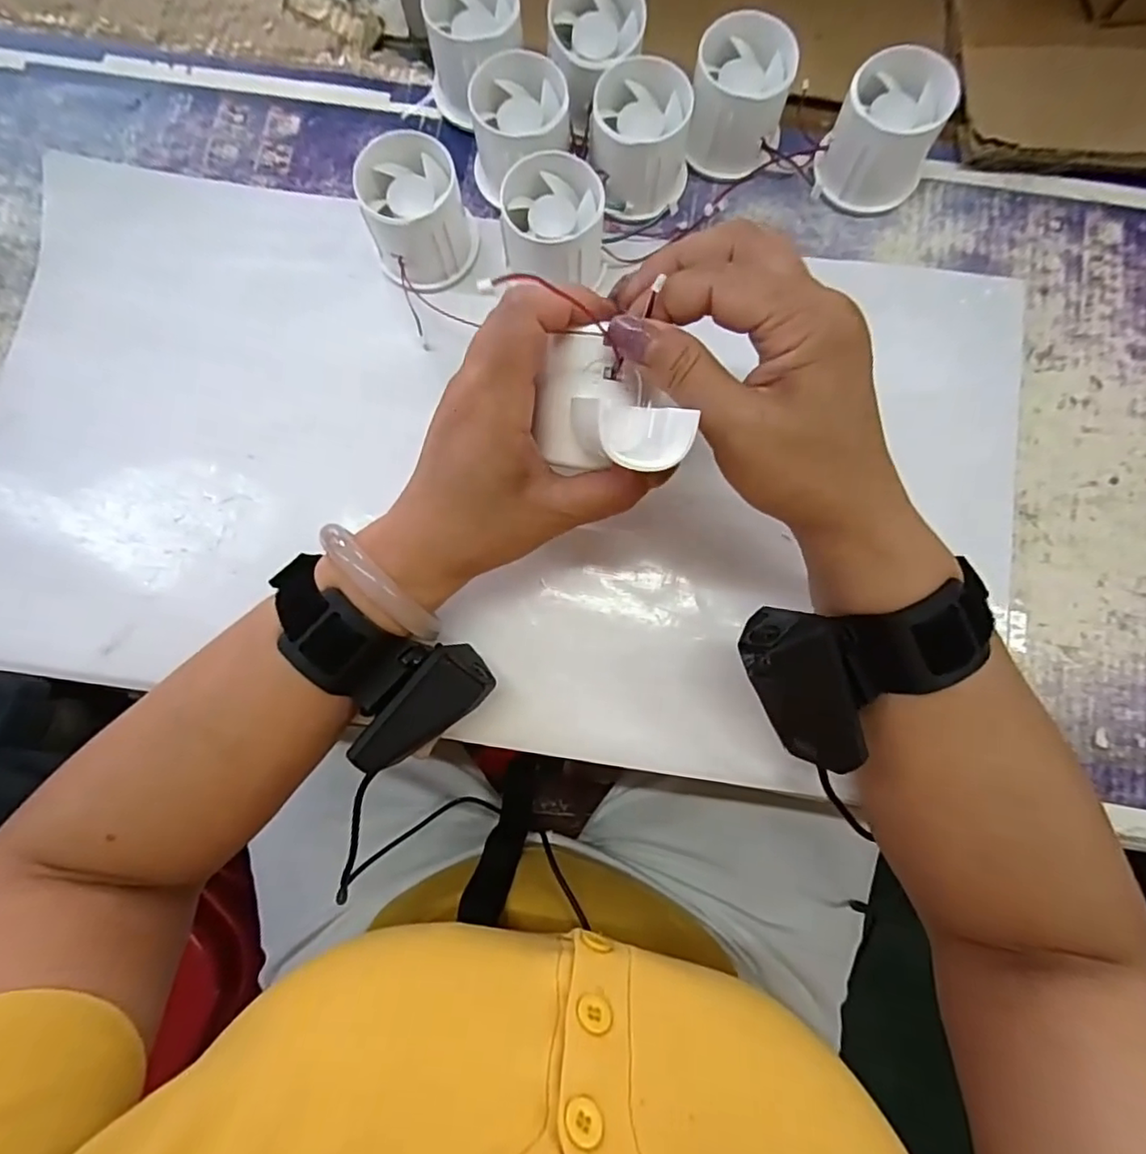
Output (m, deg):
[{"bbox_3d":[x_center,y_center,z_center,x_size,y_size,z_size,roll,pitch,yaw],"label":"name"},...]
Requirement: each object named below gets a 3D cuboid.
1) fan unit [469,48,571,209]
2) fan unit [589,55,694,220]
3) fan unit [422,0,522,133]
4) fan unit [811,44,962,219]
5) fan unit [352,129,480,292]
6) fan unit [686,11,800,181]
[{"bbox_3d":[-0.030,-0.242,0.324,0.052,0.042,0.052,-15,82,-1],"label":"fan unit"},{"bbox_3d":[0.037,-0.236,0.327,0.053,0.046,0.054,7,82,2],"label":"fan unit"},{"bbox_3d":[-0.054,-0.296,0.339,0.052,0.053,0.050,0,82,1],"label":"fan unit"},{"bbox_3d":[0.169,-0.238,0.324,0.054,0.050,0.052,22,83,4],"label":"fan unit"},{"bbox_3d":[-0.081,-0.192,0.321,0.052,0.049,0.058,-15,82,-1],"label":"fan unit"},{"bbox_3d":[0.091,-0.262,0.332,0.053,0.049,0.056,10,82,2],"label":"fan unit"}]

